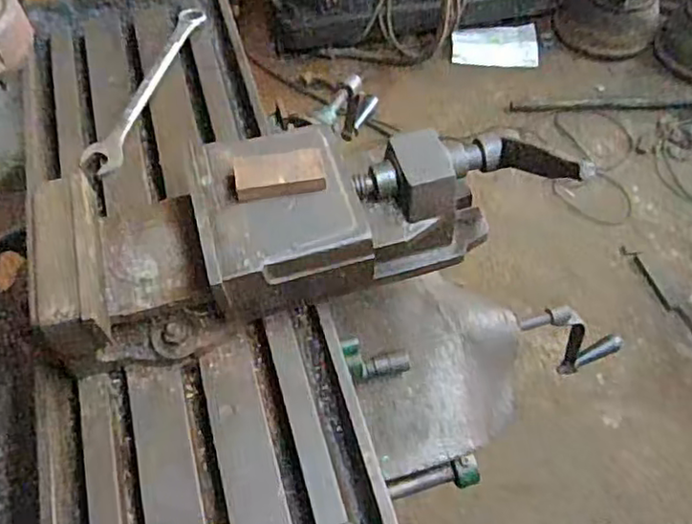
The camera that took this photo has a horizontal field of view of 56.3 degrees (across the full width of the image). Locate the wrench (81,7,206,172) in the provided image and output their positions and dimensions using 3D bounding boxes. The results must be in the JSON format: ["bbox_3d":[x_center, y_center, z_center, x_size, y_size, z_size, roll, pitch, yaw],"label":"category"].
[{"bbox_3d":[-0.228,-0.206,0.753,0.040,0.017,0.258,16,59,11],"label":"wrench"}]

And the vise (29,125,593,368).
[{"bbox_3d":[-0.064,-0.032,0.564,0.377,0.106,0.148,-14,58,-7],"label":"vise"}]

